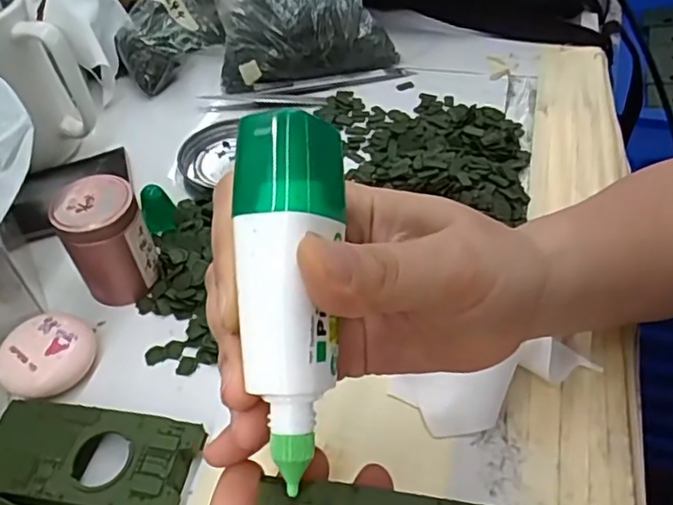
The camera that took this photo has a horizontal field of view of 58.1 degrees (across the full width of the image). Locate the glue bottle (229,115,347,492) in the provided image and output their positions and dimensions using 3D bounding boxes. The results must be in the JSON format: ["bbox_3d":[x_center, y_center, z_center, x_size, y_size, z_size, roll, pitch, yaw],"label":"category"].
[{"bbox_3d":[-0.012,0.011,0.162,0.026,0.019,0.094,-1,86,3],"label":"glue bottle"}]

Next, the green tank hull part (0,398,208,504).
[{"bbox_3d":[-0.117,0.098,0.284,0.106,0.021,0.047,6,49,10],"label":"green tank hull part"}]

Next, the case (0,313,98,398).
[{"bbox_3d":[-0.152,0.056,0.323,0.049,0.025,0.042,-36,55,-25],"label":"case"}]

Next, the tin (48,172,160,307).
[{"bbox_3d":[-0.130,-0.007,0.349,0.044,0.065,0.041,-2,48,2],"label":"tin"}]

